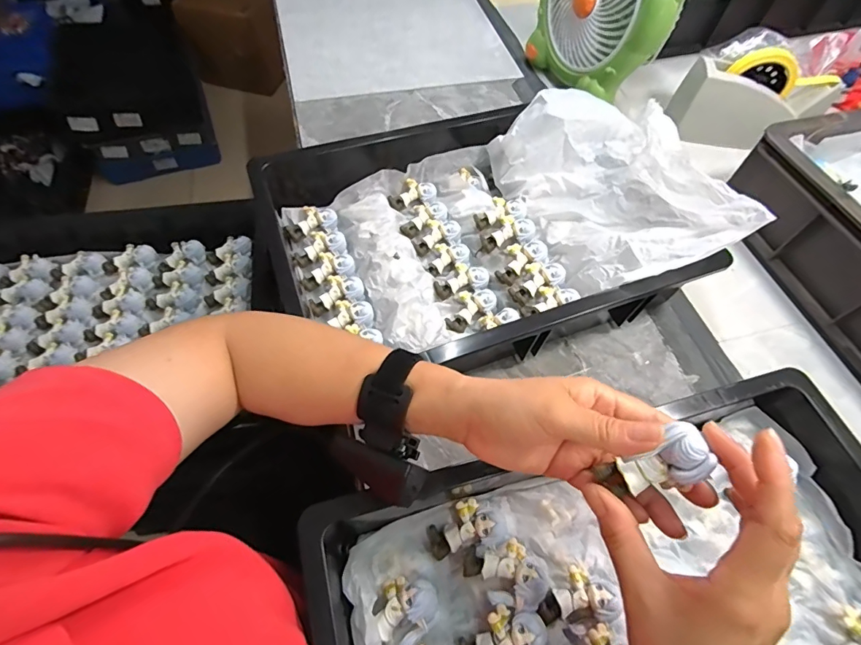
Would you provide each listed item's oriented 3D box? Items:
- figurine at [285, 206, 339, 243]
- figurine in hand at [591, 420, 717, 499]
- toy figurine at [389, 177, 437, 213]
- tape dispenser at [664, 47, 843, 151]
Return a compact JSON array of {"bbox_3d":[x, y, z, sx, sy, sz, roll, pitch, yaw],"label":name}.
[{"bbox_3d":[-0.144,-0.122,0.525,0.061,0.018,0.034,-22,63,-15],"label":"figurine"},{"bbox_3d":[0.126,0.081,0.243,0.057,0.028,0.029,-35,58,26],"label":"figurine in hand"},{"bbox_3d":[-0.023,-0.162,0.550,0.059,0.016,0.032,-21,62,0],"label":"toy figurine"},{"bbox_3d":[0.463,-0.316,0.627,0.192,0.103,0.079,10,60,3],"label":"tape dispenser"}]

